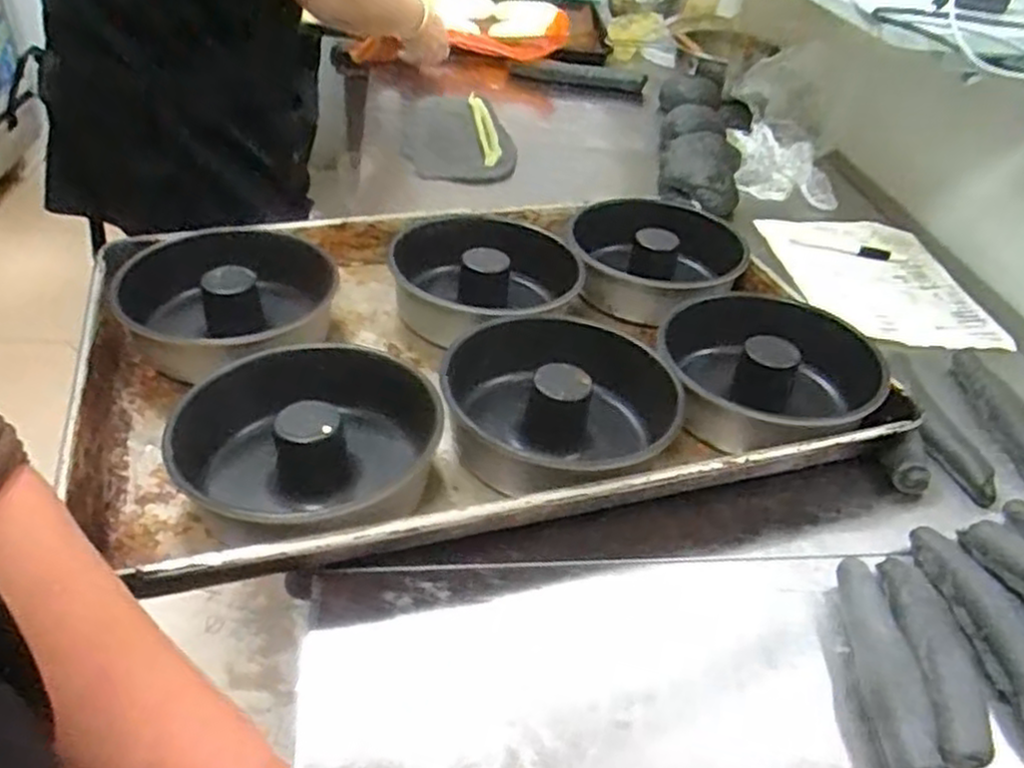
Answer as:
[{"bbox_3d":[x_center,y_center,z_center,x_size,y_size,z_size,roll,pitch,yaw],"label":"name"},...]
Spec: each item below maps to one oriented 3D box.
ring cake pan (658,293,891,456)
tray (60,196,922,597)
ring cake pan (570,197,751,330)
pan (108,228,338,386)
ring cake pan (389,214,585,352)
[{"bbox_3d":[0.206,0.001,0.617,0.167,0.067,0.184,14,40,10],"label":"ring cake pan"},{"bbox_3d":[-0.020,-0.039,0.640,0.606,0.059,0.399,-8,41,-17],"label":"tray"},{"bbox_3d":[0.141,-0.123,0.764,0.165,0.056,0.176,8,39,3],"label":"ring cake pan"},{"bbox_3d":[-0.243,-0.069,0.649,0.182,0.052,0.178,-4,40,-11],"label":"pan"},{"bbox_3d":[-0.025,-0.092,0.707,0.169,0.056,0.172,8,39,3],"label":"ring cake pan"}]

